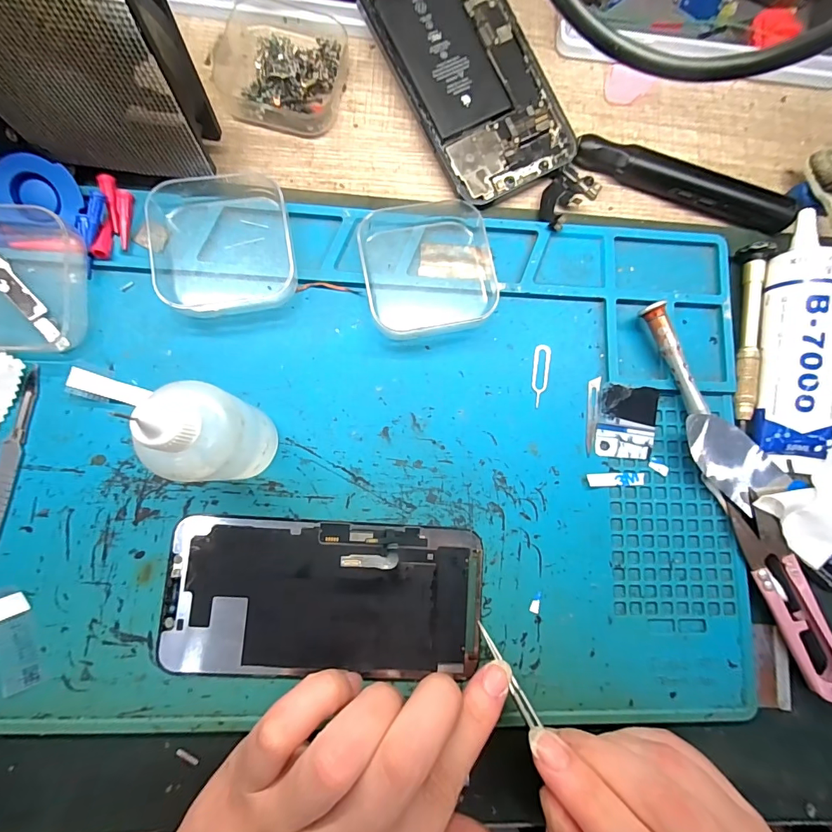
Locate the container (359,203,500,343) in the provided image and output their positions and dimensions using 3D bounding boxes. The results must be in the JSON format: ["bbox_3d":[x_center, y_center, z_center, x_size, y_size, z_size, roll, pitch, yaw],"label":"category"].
[{"bbox_3d":[0.007,-0.075,0.208,0.066,0.015,0.070,-12,84,-6],"label":"container"}]

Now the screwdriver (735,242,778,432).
[{"bbox_3d":[0.176,-0.043,0.215,0.013,0.011,0.096,9,82,-3],"label":"screwdriver"}]

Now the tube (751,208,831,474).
[{"bbox_3d":[0.198,-0.039,0.210,0.032,0.022,0.130,8,82,-4],"label":"tube"}]

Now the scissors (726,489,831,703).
[{"bbox_3d":[0.183,0.088,0.202,0.023,0.012,0.098,-19,85,-7],"label":"scissors"}]

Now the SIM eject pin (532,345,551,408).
[{"bbox_3d":[0.065,-0.021,0.213,0.009,0.004,0.033,6,82,-2],"label":"SIM eject pin"}]

